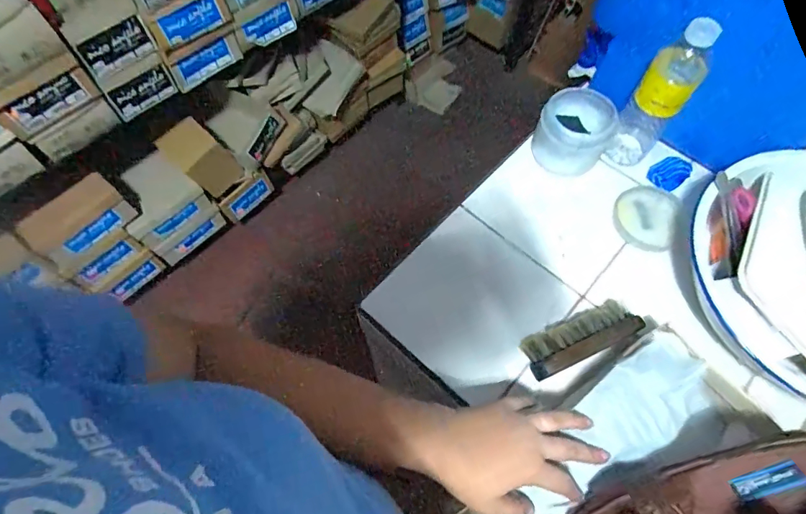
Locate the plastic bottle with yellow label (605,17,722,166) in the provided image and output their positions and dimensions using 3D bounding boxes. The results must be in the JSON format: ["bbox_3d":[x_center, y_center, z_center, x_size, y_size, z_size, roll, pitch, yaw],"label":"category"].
[{"bbox_3d":[0.324,-0.198,0.579,0.058,0.211,0.057,32,69,15],"label":"plastic bottle with yellow label"}]

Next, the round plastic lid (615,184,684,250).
[{"bbox_3d":[0.332,-0.052,0.612,0.083,0.012,0.092,7,65,5],"label":"round plastic lid"}]

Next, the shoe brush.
[{"bbox_3d":[0.206,0.091,0.521,0.135,0.034,0.048,-23,66,-10],"label":"shoe brush"}]

